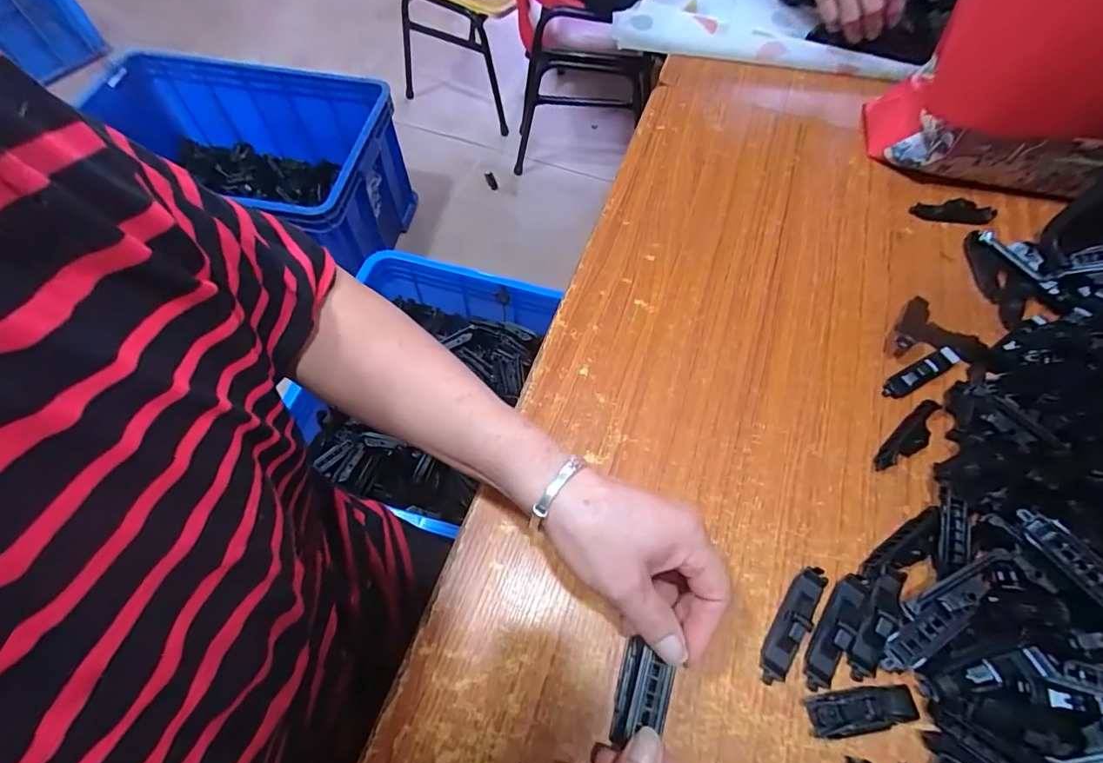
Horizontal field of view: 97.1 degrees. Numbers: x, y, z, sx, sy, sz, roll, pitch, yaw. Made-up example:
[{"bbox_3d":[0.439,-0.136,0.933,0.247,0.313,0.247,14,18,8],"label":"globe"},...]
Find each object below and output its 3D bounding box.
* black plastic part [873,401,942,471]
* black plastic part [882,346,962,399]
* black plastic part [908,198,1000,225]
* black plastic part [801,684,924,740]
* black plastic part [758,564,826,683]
[{"bbox_3d":[0.293,0.046,0.396,0.078,0.015,0.021,-37,69,-19],"label":"black plastic part"},{"bbox_3d":[0.324,-0.010,0.421,0.079,0.017,0.018,-26,66,-14],"label":"black plastic part"},{"bbox_3d":[0.430,-0.180,0.518,0.085,0.014,0.026,8,62,3],"label":"black plastic part"},{"bbox_3d":[0.196,0.207,0.307,0.066,0.011,0.024,-10,63,-6],"label":"black plastic part"},{"bbox_3d":[0.162,0.161,0.325,0.018,0.018,0.081,32,66,15],"label":"black plastic part"}]

